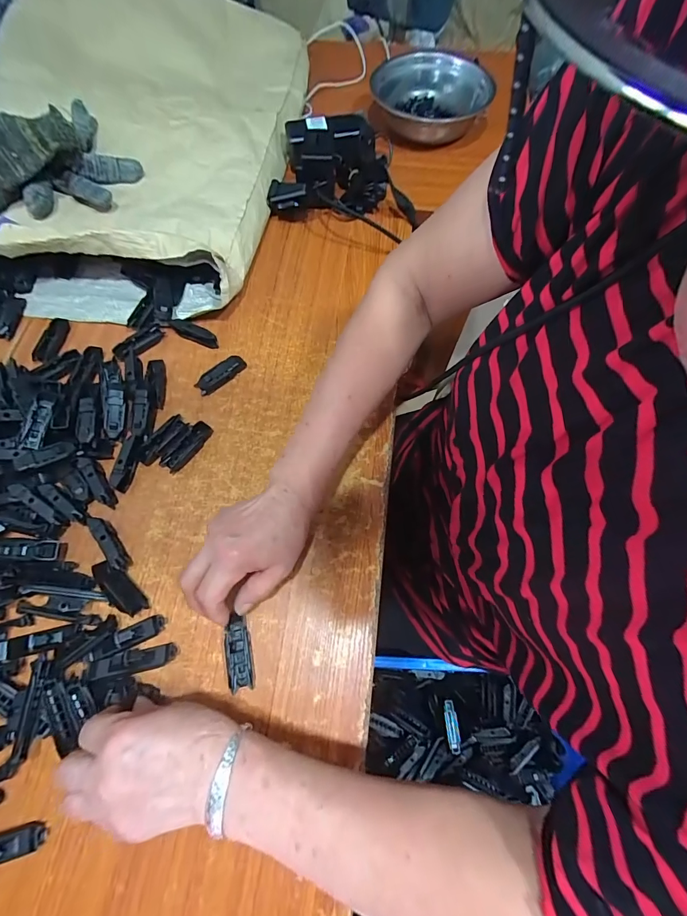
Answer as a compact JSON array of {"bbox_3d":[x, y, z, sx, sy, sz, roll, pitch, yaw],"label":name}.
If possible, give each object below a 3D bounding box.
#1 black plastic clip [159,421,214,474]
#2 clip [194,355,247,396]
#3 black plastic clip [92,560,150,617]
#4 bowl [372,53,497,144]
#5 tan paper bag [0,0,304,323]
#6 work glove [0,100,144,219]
[{"bbox_3d":[-0.182,-0.013,0.444,0.021,0.013,0.067,35,71,12],"label":"black plastic clip"},{"bbox_3d":[-0.155,-0.106,0.480,0.066,0.016,0.024,-37,73,-15],"label":"clip"},{"bbox_3d":[-0.226,0.131,0.383,0.066,0.018,0.023,40,72,14],"label":"black plastic clip"},{"bbox_3d":[0.144,-0.619,0.664,0.178,0.079,0.178,1,68,-1],"label":"bowl"},{"bbox_3d":[-0.335,-0.530,0.601,0.483,0.103,0.659,5,68,0],"label":"tan paper bag"},{"bbox_3d":[-0.412,-0.399,0.510,0.228,0.084,0.117,-29,70,-12],"label":"work glove"}]

